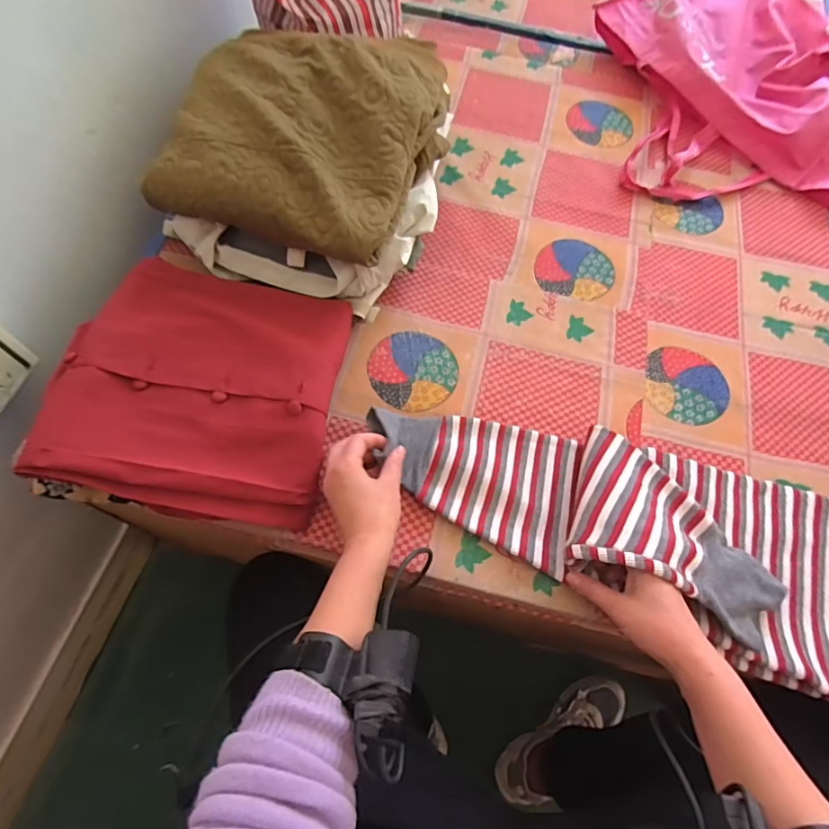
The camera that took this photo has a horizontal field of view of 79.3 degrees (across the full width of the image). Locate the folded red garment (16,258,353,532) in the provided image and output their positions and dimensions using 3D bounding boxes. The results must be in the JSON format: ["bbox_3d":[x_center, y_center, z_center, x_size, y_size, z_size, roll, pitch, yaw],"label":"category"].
[{"bbox_3d":[-0.224,-0.040,0.544,0.272,0.068,0.286,8,65,1],"label":"folded red garment"}]

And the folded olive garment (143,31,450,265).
[{"bbox_3d":[-0.127,-0.363,0.610,0.303,0.081,0.343,16,65,5],"label":"folded olive garment"}]

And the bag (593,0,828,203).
[{"bbox_3d":[0.574,-0.585,0.852,0.490,0.088,0.550,1,65,-2],"label":"bag"}]

